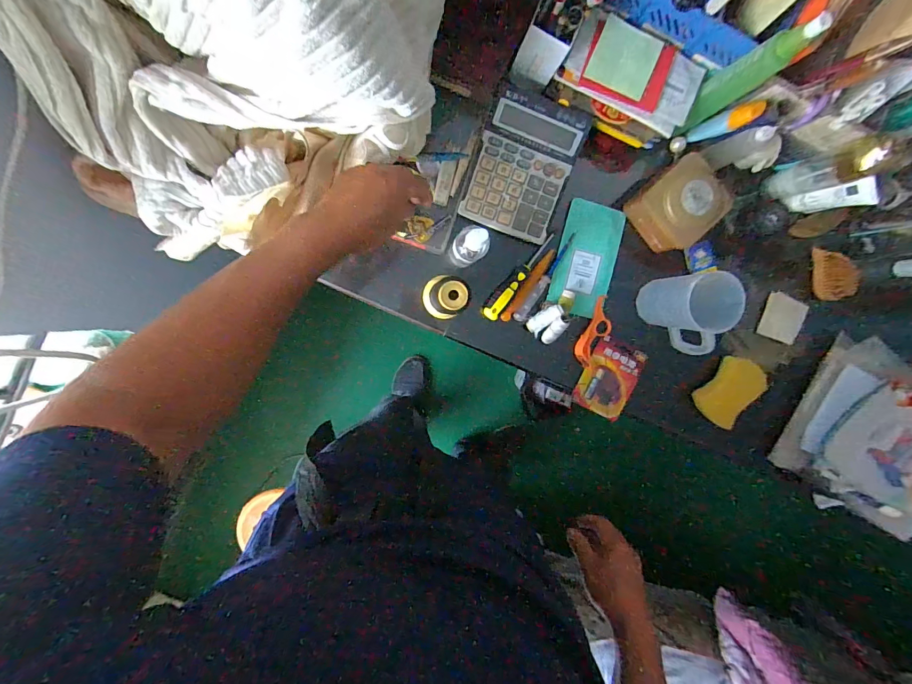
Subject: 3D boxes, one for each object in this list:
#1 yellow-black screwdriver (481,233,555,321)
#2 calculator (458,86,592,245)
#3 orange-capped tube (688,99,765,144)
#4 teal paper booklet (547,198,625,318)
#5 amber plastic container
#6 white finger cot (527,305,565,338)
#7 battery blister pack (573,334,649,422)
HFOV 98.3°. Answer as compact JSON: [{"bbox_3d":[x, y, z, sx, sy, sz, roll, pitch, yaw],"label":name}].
[{"bbox_3d":[0.086,-0.094,0.559,0.024,0.024,0.145,35,91,-8],"label":"yellow-black screwdriver"},{"bbox_3d":[0.092,-0.235,0.535,0.127,0.039,0.166,18,93,-8],"label":"calculator"},{"bbox_3d":[0.349,-0.285,0.521,0.024,0.094,0.025,-16,98,-29],"label":"orange-capped tube"},{"bbox_3d":[0.192,-0.119,0.578,0.086,0.012,0.156,12,94,-8],"label":"teal paper booklet"},{"bbox_3d":[0.308,-0.189,0.550,0.099,0.070,0.099,-43,98,-1],"label":"amber plastic container"},{"bbox_3d":[0.128,-0.031,0.563,0.054,0.017,0.024,-38,99,22],"label":"white finger cot"},{"bbox_3d":[0.233,0.055,0.592,0.080,0.010,0.112,25,92,-8],"label":"battery blister pack"}]

